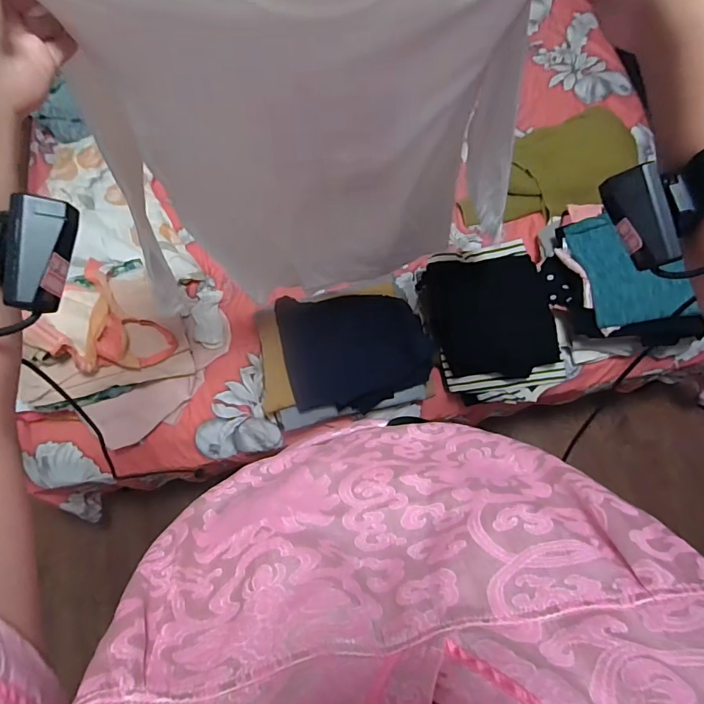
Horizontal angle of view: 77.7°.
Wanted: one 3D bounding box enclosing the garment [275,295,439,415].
[{"bbox_3d":[0.009,-0.002,0.967,0.330,0.032,0.247,-3,72,0],"label":"garment"}]

